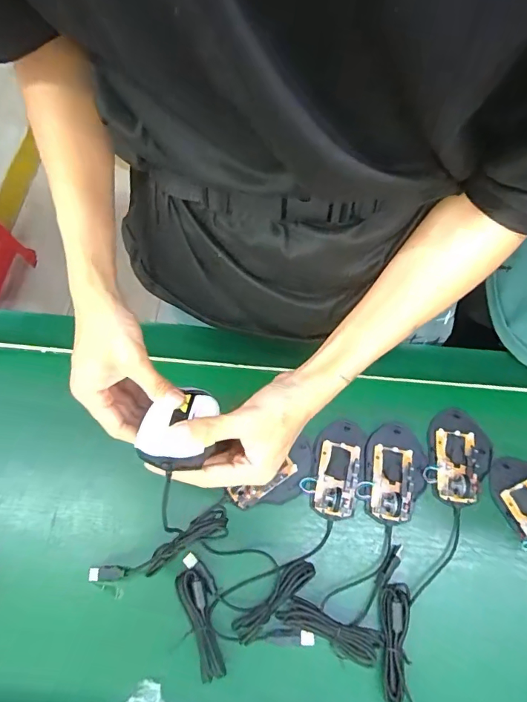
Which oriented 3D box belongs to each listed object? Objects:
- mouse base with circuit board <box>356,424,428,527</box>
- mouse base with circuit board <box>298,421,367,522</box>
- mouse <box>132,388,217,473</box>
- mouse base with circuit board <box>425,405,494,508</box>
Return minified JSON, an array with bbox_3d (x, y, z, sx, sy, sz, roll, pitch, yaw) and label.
[{"bbox_3d":[0.152,0.137,0.490,0.074,0.025,0.110,16,67,6],"label":"mouse base with circuit board"},{"bbox_3d":[0.085,0.133,0.495,0.061,0.021,0.110,19,68,8],"label":"mouse base with circuit board"},{"bbox_3d":[-0.066,0.060,0.348,0.057,0.033,0.071,10,67,4],"label":"mouse"},{"bbox_3d":[0.232,0.121,0.501,0.074,0.019,0.111,12,67,5],"label":"mouse base with circuit board"}]

